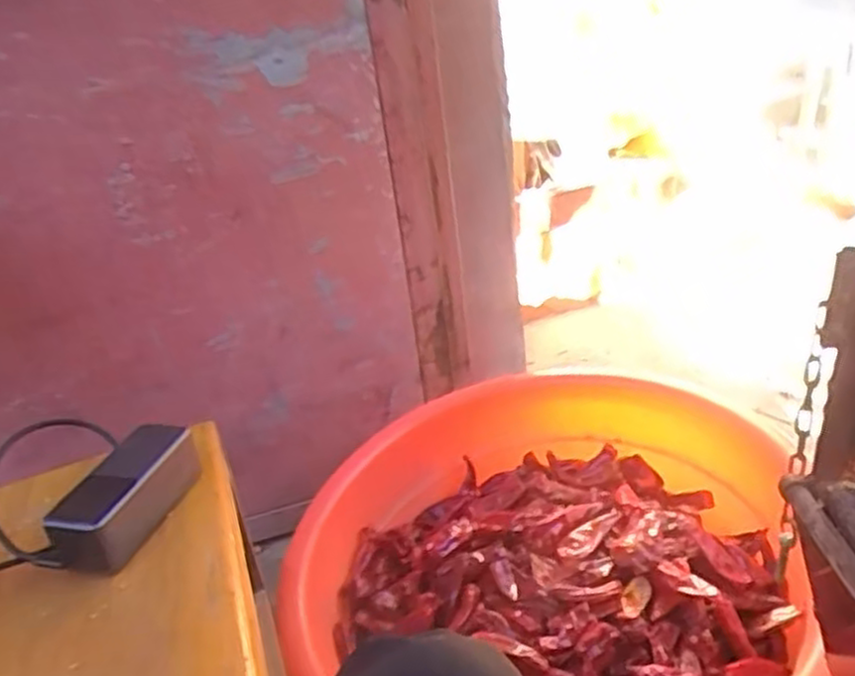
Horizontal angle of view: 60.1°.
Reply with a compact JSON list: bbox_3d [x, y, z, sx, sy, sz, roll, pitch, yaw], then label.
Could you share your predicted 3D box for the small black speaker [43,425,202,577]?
[{"bbox_3d":[-0.236,0.126,0.587,0.063,0.050,0.123,6,32,23],"label":"small black speaker"}]

